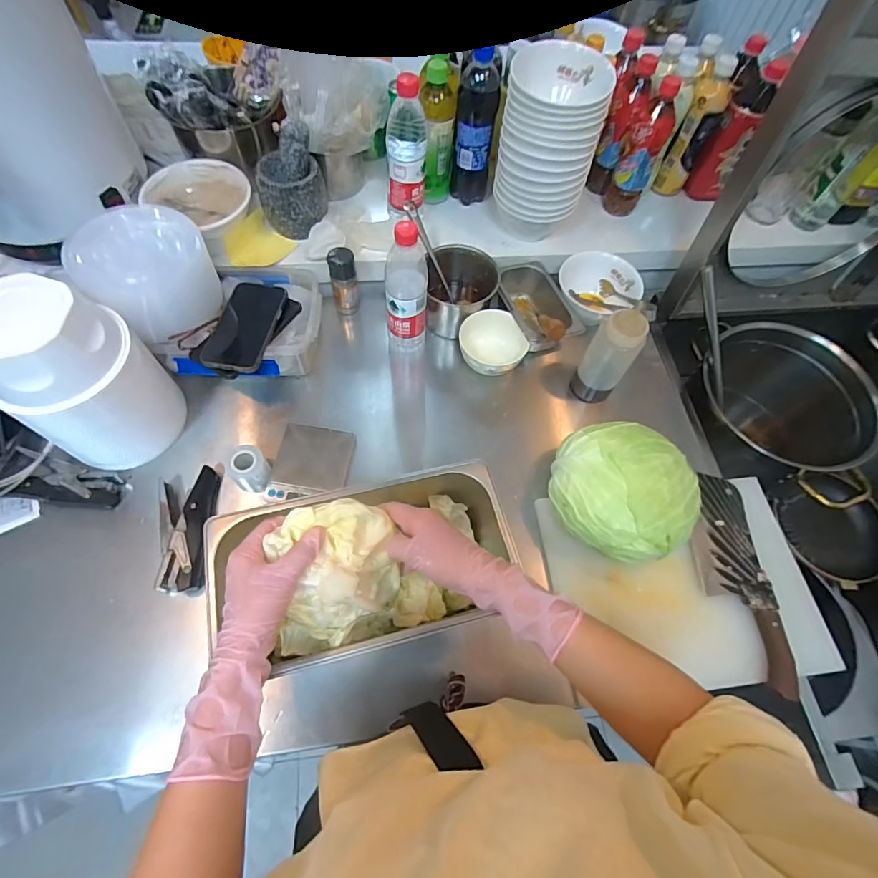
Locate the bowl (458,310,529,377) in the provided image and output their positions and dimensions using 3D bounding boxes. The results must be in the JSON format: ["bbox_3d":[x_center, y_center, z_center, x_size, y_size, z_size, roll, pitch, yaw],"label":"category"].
[{"bbox_3d":[0.087,-0.155,0.762,0.105,0.055,0.095,-1,63,-4],"label":"bowl"}]

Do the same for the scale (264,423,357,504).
[{"bbox_3d":[-0.182,0.035,0.673,0.105,0.025,0.114,8,62,0],"label":"scale"}]

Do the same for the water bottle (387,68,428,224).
[{"bbox_3d":[-0.052,-0.451,0.758,0.064,0.204,0.063,-3,63,-5],"label":"water bottle"}]

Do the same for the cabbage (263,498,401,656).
[{"bbox_3d":[-0.099,0.130,0.455,0.114,0.094,0.111,-8,63,-8],"label":"cabbage"}]

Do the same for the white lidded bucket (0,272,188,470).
[{"bbox_3d":[-0.455,-0.071,0.604,0.127,0.235,0.149,22,63,8],"label":"white lidded bucket"}]

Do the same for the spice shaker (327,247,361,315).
[{"bbox_3d":[-0.160,-0.265,0.798,0.044,0.112,0.038,-9,64,-8],"label":"spice shaker"}]

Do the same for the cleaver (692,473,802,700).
[{"bbox_3d":[0.392,0.176,0.623,0.086,0.026,0.276,7,62,0],"label":"cleaver"}]

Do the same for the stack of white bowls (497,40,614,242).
[{"bbox_3d":[0.169,-0.453,0.771,0.140,0.247,0.131,14,63,4],"label":"stack of white bowls"}]

